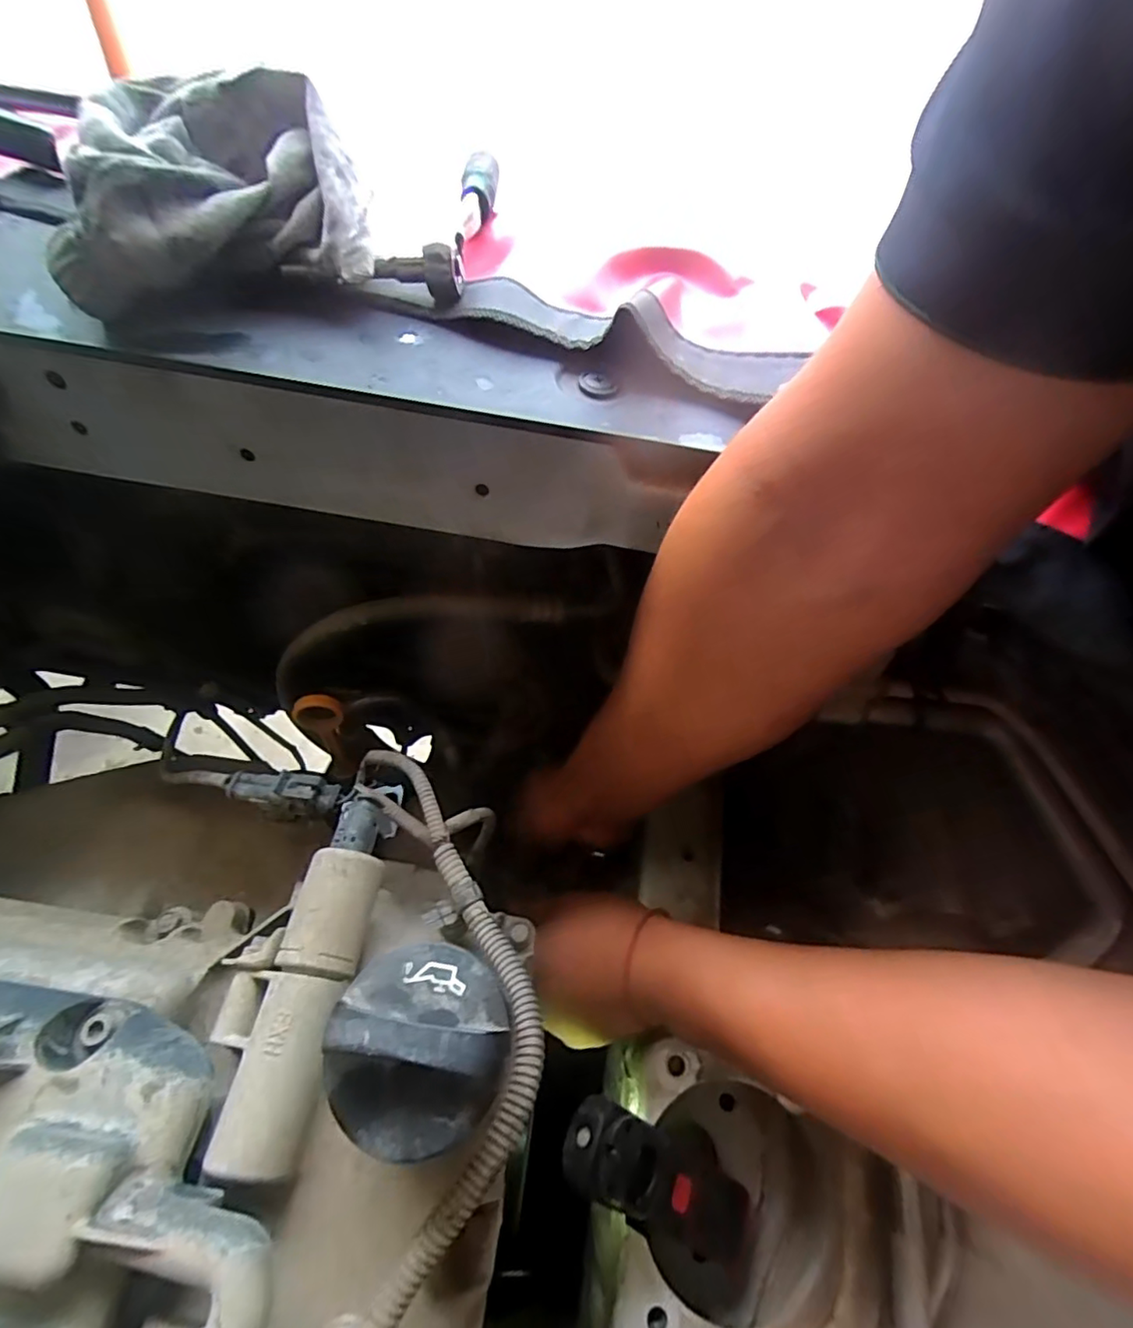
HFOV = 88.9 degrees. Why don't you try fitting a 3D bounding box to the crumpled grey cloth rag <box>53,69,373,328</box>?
[{"bbox_3d":[-0.161,-0.225,0.269,0.126,0.054,0.153,-14,62,-12],"label":"crumpled grey cloth rag"}]

